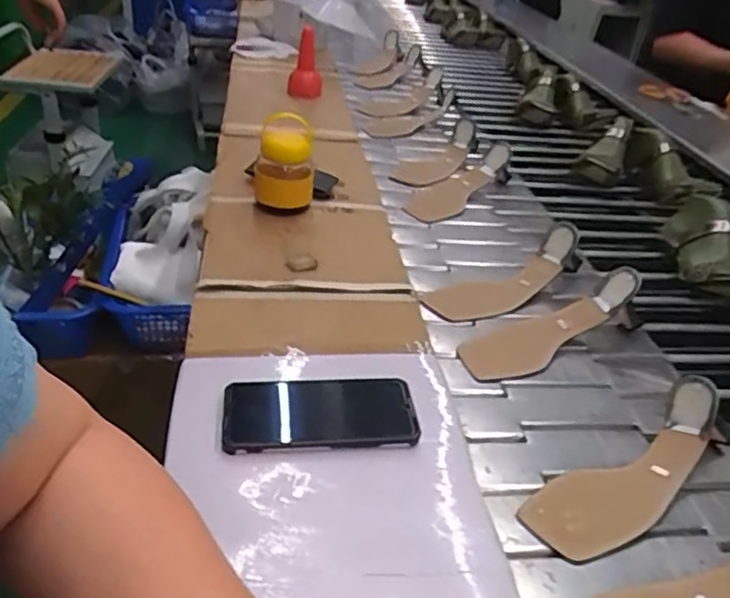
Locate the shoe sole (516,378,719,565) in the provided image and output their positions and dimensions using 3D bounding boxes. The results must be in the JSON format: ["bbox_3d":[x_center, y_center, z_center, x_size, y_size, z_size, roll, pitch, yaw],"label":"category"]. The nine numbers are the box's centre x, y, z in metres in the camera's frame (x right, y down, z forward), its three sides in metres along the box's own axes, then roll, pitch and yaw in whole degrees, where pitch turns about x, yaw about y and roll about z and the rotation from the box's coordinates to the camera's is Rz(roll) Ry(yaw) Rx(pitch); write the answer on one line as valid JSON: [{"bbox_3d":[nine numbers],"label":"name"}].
[{"bbox_3d":[0.242,0.156,0.586,0.231,0.050,0.079,-29,46,-24],"label":"shoe sole"}]

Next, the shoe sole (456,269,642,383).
[{"bbox_3d":[0.218,0.034,0.764,0.236,0.045,0.084,-25,41,-11],"label":"shoe sole"}]

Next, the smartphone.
[{"bbox_3d":[-0.039,0.100,0.560,0.162,0.018,0.073,0,37,-9],"label":"smartphone"}]

